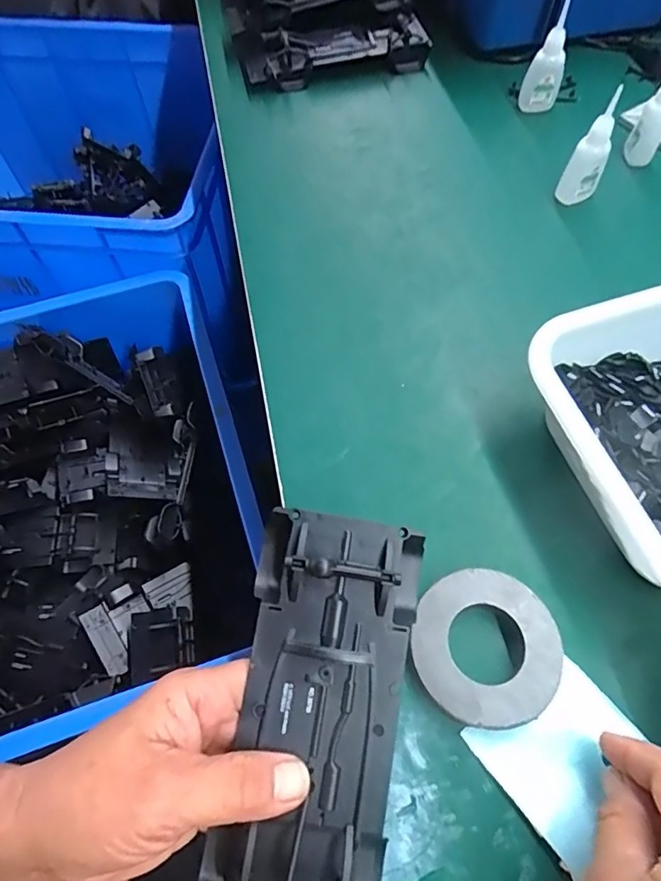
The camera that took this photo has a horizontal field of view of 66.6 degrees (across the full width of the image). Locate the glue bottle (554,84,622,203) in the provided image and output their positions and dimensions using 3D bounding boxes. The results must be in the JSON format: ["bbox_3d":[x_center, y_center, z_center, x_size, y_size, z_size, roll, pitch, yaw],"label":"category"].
[{"bbox_3d":[0.210,-0.232,0.409,0.025,0.085,0.024,39,70,20],"label":"glue bottle"}]

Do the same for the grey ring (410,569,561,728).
[{"bbox_3d":[0.081,0.109,0.268,0.075,0.019,0.074,-1,62,2],"label":"grey ring"}]

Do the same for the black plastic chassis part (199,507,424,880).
[{"bbox_3d":[-0.007,0.132,0.223,0.076,0.037,0.192,7,80,6],"label":"black plastic chassis part"}]

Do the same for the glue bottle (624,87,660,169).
[{"bbox_3d":[0.280,-0.282,0.428,0.027,0.079,0.024,24,66,14],"label":"glue bottle"}]

